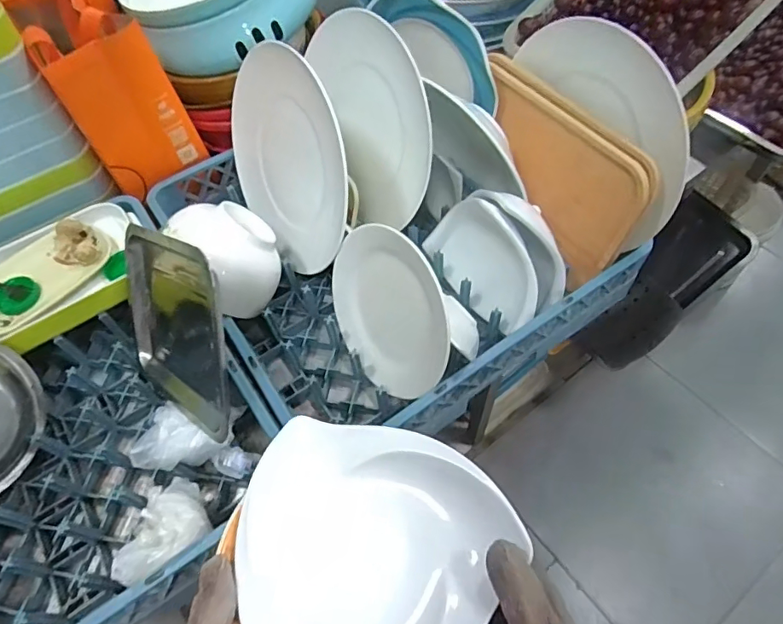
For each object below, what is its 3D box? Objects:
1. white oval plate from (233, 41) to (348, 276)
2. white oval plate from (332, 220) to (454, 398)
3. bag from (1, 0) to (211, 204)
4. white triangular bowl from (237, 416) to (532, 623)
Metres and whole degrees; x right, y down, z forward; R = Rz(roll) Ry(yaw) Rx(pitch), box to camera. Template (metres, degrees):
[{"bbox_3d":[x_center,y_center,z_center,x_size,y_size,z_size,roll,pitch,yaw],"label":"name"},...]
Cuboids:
[{"bbox_3d":[-0.131,-0.191,0.636,0.018,0.248,0.265,-21,59,-34],"label":"white oval plate"},{"bbox_3d":[-0.003,0.001,0.566,0.015,0.189,0.191,-18,56,-36],"label":"white oval plate"},{"bbox_3d":[-0.390,-0.316,0.697,0.136,0.201,0.216,-33,61,-18],"label":"bag"},{"bbox_3d":[-0.024,0.153,0.335,0.180,0.046,0.182,-28,60,-16],"label":"white triangular bowl"}]

